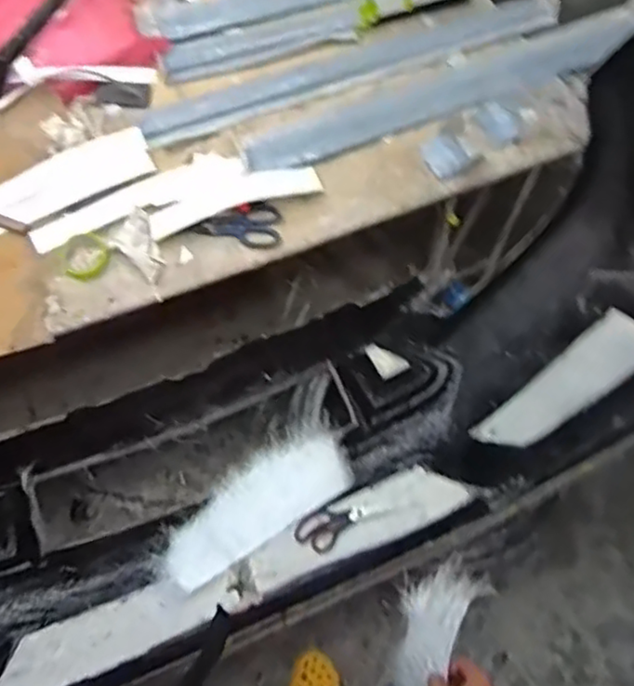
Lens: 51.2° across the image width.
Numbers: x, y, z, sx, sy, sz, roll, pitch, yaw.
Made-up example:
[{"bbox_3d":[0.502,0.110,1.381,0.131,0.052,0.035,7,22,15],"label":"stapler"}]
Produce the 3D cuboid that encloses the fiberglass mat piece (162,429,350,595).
[{"bbox_3d":[-0.120,0.314,1.286,0.400,0.044,0.151,-30,66,-16],"label":"fiberglass mat piece"}]

